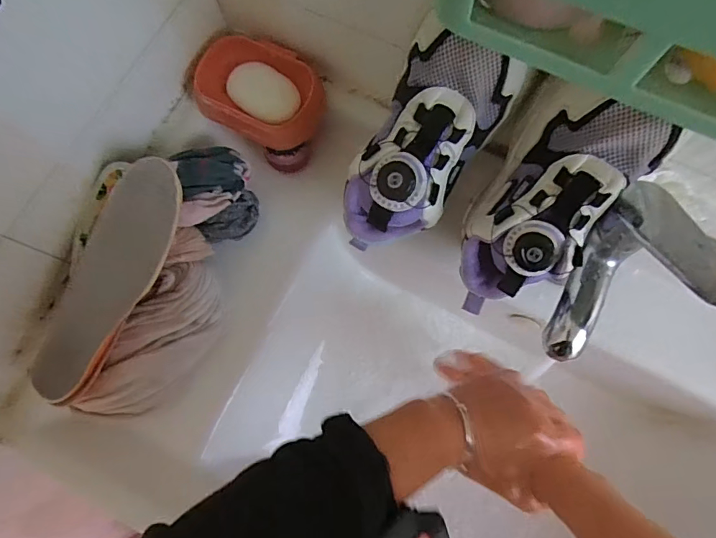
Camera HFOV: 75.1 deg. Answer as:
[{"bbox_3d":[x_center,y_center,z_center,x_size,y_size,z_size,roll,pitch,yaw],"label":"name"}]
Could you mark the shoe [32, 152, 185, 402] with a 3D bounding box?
[{"bbox_3d":[-0.214,0.012,0.403,0.076,0.027,0.222,31,95,9],"label":"shoe"}]

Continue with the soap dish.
[{"bbox_3d":[-0.099,-0.176,0.466,0.124,0.045,0.094,22,78,7],"label":"soap dish"}]

